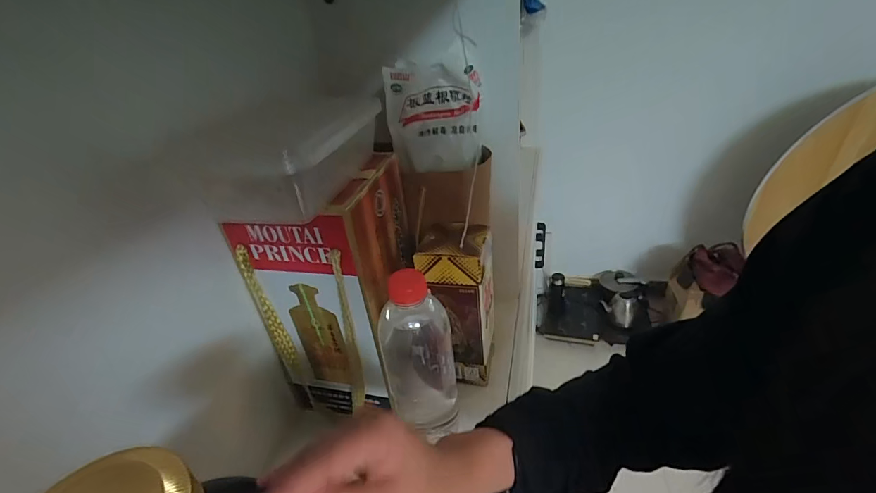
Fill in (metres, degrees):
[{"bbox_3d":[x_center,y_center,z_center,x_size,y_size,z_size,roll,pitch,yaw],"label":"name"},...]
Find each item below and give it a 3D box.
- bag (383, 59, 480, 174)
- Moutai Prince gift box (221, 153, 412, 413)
[{"bbox_3d":[-0.004,-0.163,0.511,0.121,0.128,0.048,-2,8,-9],"label":"bag"},{"bbox_3d":[-0.119,0.055,0.508,0.144,0.292,0.140,2,33,14],"label":"Moutai Prince gift box"}]

